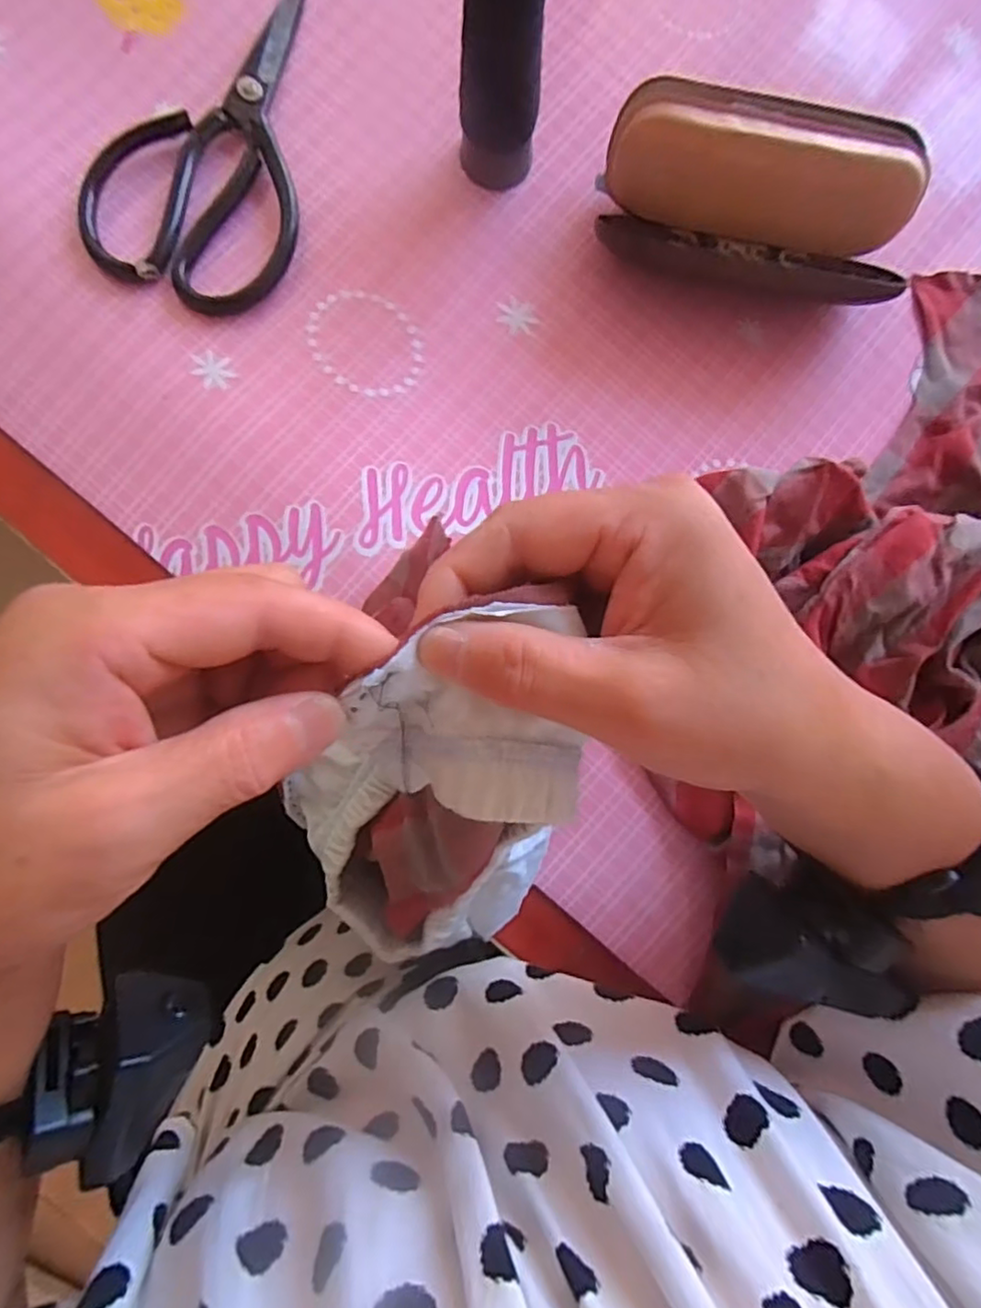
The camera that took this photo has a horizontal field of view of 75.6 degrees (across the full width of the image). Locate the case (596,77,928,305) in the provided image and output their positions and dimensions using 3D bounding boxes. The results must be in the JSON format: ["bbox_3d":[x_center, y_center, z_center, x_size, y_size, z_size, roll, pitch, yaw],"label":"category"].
[{"bbox_3d":[0.139,-0.238,0.325,0.159,0.058,0.074,14,85,-1],"label":"case"}]

